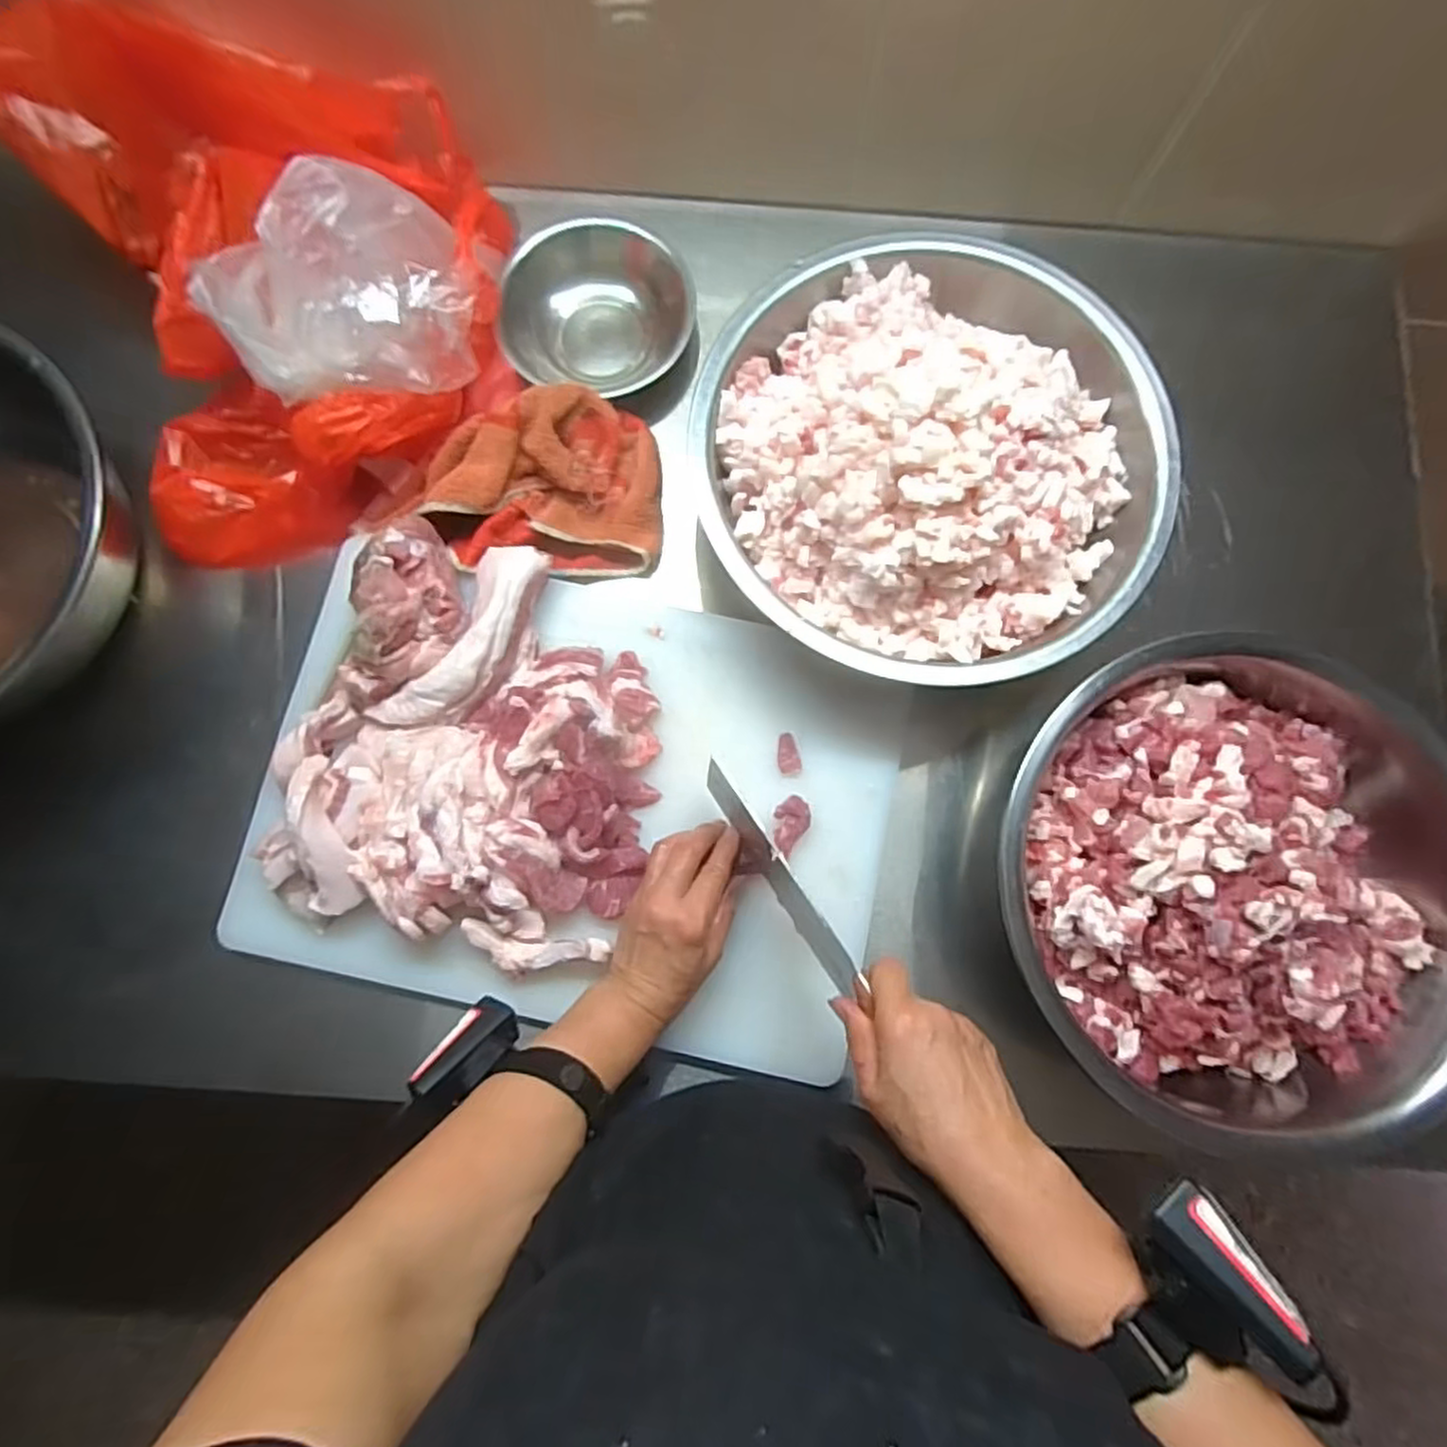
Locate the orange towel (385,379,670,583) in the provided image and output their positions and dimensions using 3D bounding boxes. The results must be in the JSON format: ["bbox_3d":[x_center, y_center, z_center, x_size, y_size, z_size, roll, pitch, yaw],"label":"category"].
[{"bbox_3d":[-0.148,-0.189,0.584,0.188,0.078,0.132,-3,81,-1],"label":"orange towel"}]

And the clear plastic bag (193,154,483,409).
[{"bbox_3d":[-0.264,-0.304,0.511,0.175,0.098,0.111,-28,82,-5],"label":"clear plastic bag"}]

